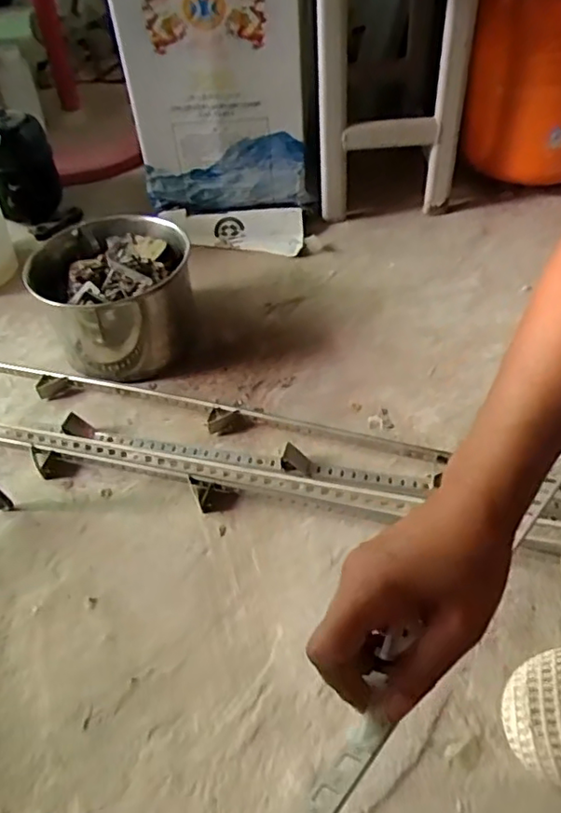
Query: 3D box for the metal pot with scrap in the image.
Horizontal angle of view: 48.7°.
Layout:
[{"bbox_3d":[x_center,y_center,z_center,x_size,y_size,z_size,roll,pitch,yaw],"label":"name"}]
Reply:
[{"bbox_3d":[-0.201,-0.136,0.782,0.179,0.127,0.180,-7,46,-2],"label":"metal pot with scrap"}]

